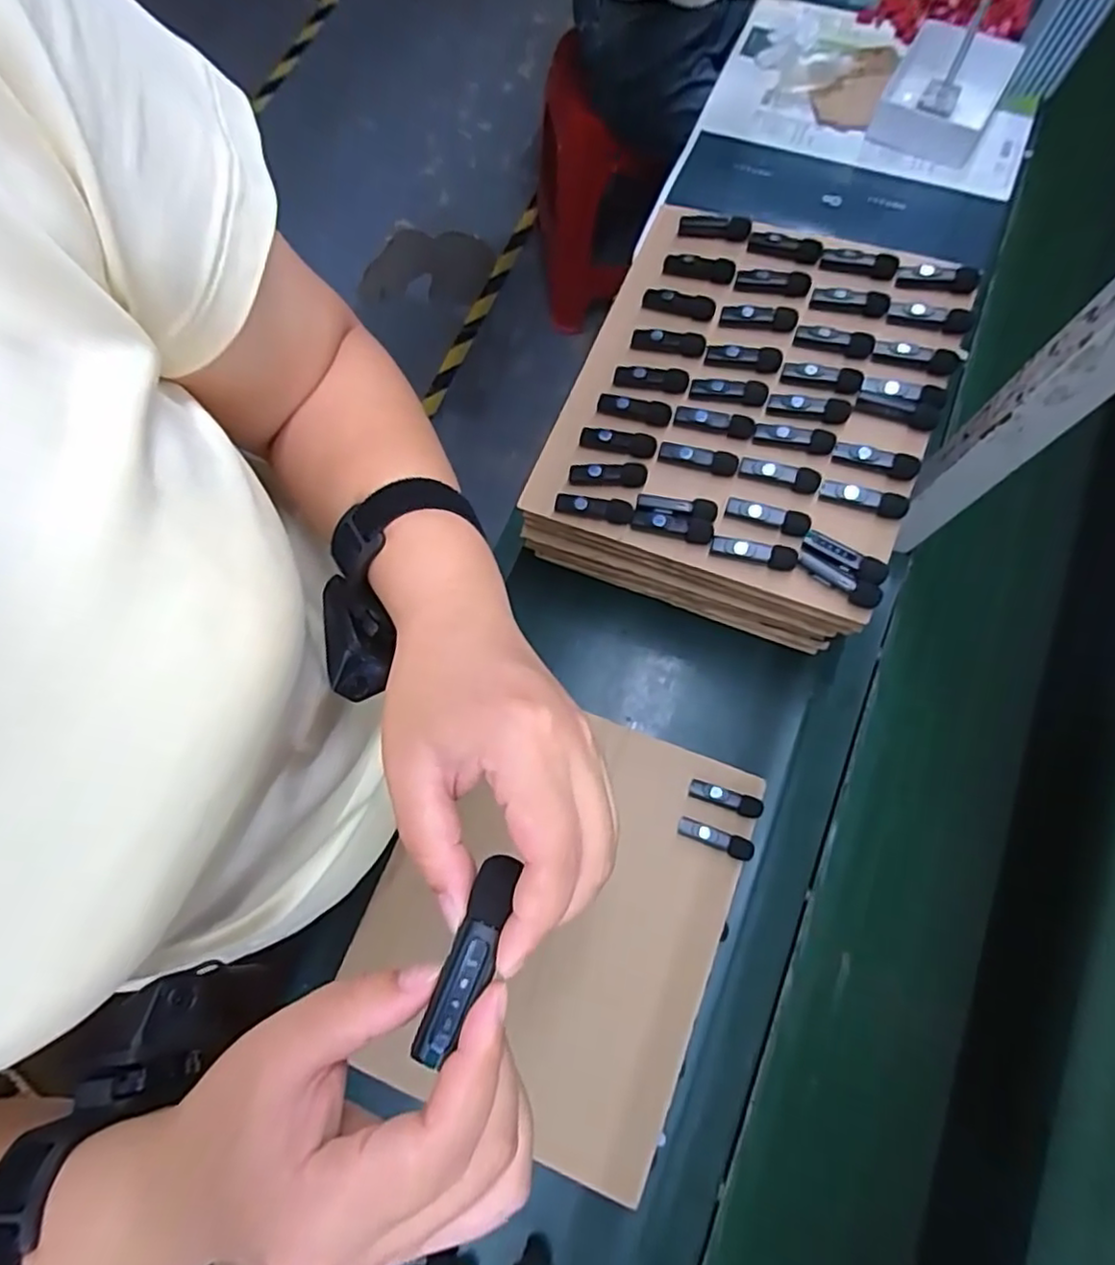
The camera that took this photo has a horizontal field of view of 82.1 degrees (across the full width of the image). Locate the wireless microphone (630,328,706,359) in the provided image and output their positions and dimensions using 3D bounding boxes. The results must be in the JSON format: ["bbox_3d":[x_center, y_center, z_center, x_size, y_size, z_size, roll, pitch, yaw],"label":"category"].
[{"bbox_3d":[0.099,-0.260,0.576,0.065,0.020,0.018,20,76,6],"label":"wireless microphone"}]

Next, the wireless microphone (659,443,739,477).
[{"bbox_3d":[0.119,-0.147,0.541,0.065,0.014,0.014,12,75,4],"label":"wireless microphone"}]

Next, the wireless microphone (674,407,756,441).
[{"bbox_3d":[0.134,-0.179,0.549,0.066,0.019,0.015,15,75,5],"label":"wireless microphone"}]

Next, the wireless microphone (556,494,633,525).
[{"bbox_3d":[0.031,-0.105,0.539,0.066,0.016,0.017,13,75,4],"label":"wireless microphone"}]

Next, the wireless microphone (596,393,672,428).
[{"bbox_3d":[0.067,-0.197,0.563,0.064,0.013,0.021,17,76,5],"label":"wireless microphone"}]

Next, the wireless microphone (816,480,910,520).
[{"bbox_3d":[0.245,-0.106,0.510,0.067,0.019,0.012,17,76,5],"label":"wireless microphone"}]

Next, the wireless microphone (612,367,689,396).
[{"bbox_3d":[0.083,-0.224,0.568,0.065,0.015,0.016,9,75,3],"label":"wireless microphone"}]

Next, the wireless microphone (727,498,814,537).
[{"bbox_3d":[0.167,-0.091,0.511,0.065,0.016,0.017,17,76,5],"label":"wireless microphone"}]

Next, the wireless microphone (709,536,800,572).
[{"bbox_3d":[0.155,-0.063,0.504,0.065,0.012,0.016,15,76,5],"label":"wireless microphone"}]

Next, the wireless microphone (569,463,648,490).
[{"bbox_3d":[0.043,-0.134,0.544,0.064,0.017,0.015,6,75,2],"label":"wireless microphone"}]

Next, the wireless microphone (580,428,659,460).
[{"bbox_3d":[0.052,-0.165,0.555,0.067,0.019,0.018,17,76,5],"label":"wireless microphone"}]

